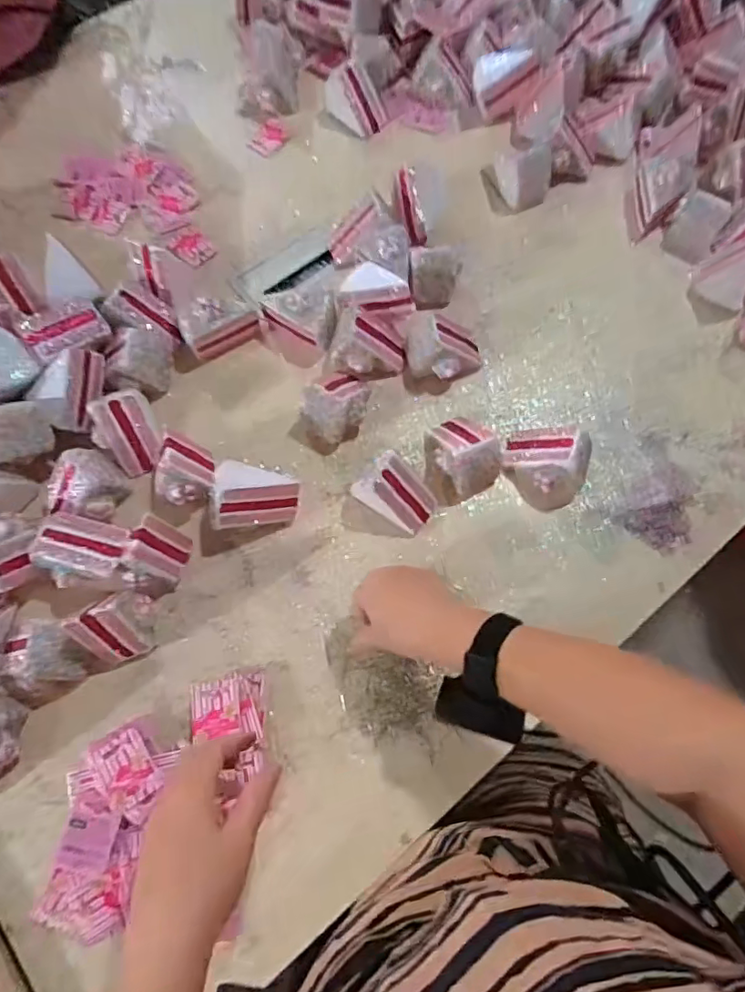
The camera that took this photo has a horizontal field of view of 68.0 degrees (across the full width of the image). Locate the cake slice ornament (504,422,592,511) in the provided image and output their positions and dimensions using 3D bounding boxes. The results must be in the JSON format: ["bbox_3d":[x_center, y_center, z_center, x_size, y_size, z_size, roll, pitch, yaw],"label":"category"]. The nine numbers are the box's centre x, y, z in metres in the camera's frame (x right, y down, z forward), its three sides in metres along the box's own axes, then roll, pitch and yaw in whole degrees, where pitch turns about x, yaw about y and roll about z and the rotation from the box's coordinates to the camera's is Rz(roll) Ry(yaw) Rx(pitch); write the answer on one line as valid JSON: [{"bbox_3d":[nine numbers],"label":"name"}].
[{"bbox_3d":[0.187,-0.030,0.597,0.087,0.060,0.076,13,73,4],"label":"cake slice ornament"}]

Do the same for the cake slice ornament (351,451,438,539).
[{"bbox_3d":[0.026,-0.003,0.585,0.082,0.064,0.057,35,76,11],"label":"cake slice ornament"}]

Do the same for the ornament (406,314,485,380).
[{"bbox_3d":[0.083,-0.170,0.643,0.089,0.065,0.067,2,72,1],"label":"ornament"}]

